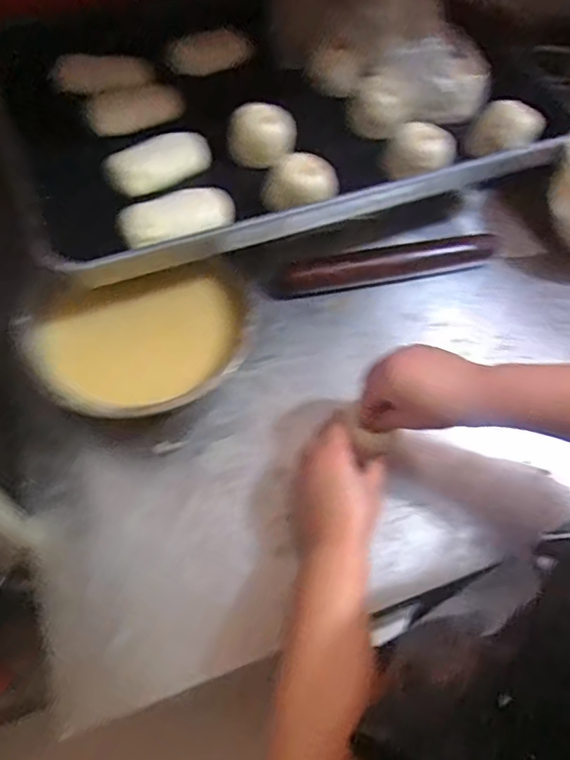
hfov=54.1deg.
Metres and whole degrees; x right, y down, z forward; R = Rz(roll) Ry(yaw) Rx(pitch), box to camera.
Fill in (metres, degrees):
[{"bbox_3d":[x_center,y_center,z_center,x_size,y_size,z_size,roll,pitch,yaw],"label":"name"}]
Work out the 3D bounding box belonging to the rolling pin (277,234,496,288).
[{"bbox_3d":[0.126,-0.139,0.669,0.263,0.032,0.031,-10,62,-9],"label":"rolling pin"}]

